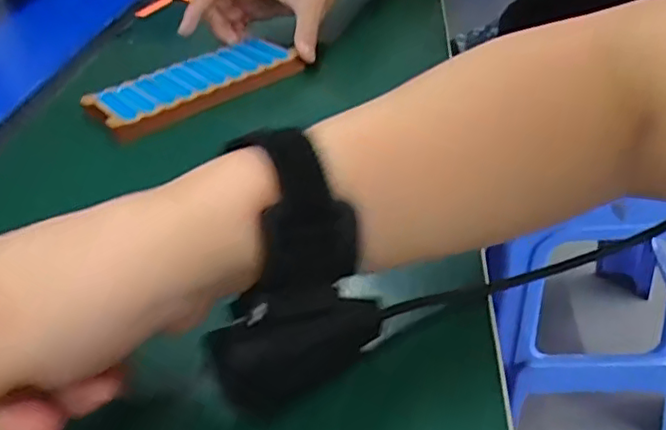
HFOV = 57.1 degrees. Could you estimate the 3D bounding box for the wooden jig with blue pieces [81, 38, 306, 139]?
[{"bbox_3d":[-0.114,-0.109,0.510,0.167,0.016,0.074,-28,42,-25],"label":"wooden jig with blue pieces"}]

